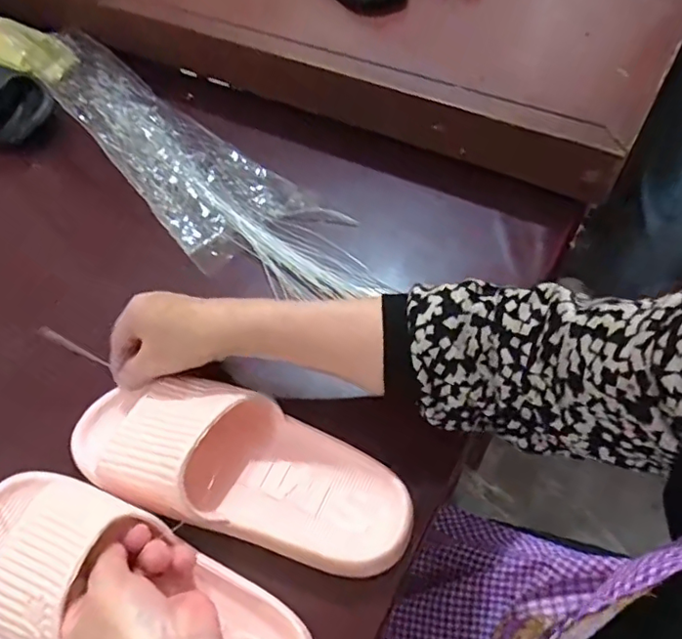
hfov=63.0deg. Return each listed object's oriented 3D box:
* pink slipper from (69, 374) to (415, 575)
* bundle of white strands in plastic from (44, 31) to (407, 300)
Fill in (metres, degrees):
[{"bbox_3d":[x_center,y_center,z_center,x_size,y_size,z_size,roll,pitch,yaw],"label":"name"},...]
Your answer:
[{"bbox_3d":[-0.077,0.101,0.400,0.256,0.066,0.097,18,55,8],"label":"pink slipper"},{"bbox_3d":[-0.188,-0.180,0.623,0.622,0.039,0.139,37,62,26],"label":"bundle of white strands in plastic"}]

